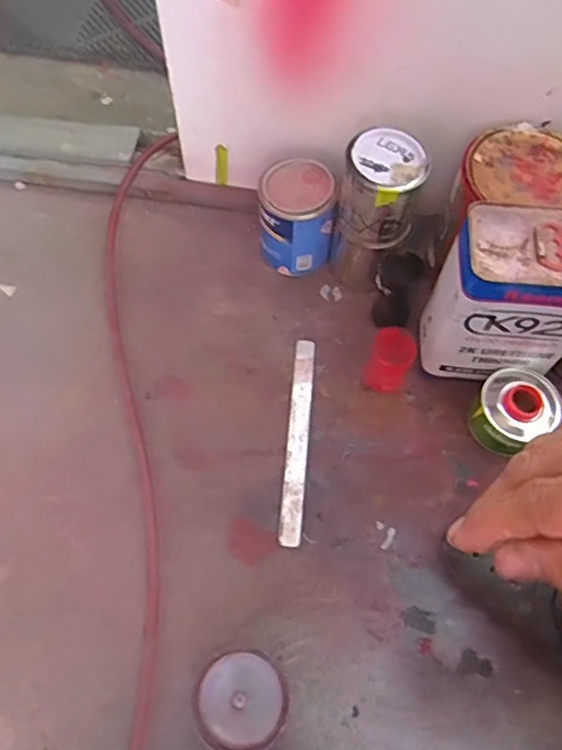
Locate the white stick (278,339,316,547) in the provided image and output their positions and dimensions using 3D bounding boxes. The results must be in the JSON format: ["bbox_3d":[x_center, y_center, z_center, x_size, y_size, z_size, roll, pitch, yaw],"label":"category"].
[{"bbox_3d":[0.023,0.080,0.795,0.030,0.004,0.281,5,64,0],"label":"white stick"}]

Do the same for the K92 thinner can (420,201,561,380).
[{"bbox_3d":[0.275,-0.097,0.724,0.165,0.216,0.118,5,65,2],"label":"K92 thinner can"}]

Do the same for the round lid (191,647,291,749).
[{"bbox_3d":[-0.043,0.353,0.652,0.098,0.031,0.099,1,64,-2],"label":"round lid"}]

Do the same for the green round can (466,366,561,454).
[{"bbox_3d":[0.296,0.046,0.780,0.096,0.083,0.089,1,64,-2],"label":"green round can"}]

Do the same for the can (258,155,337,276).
[{"bbox_3d":[0.021,-0.221,0.857,0.101,0.146,0.099,1,64,-2],"label":"can"}]

